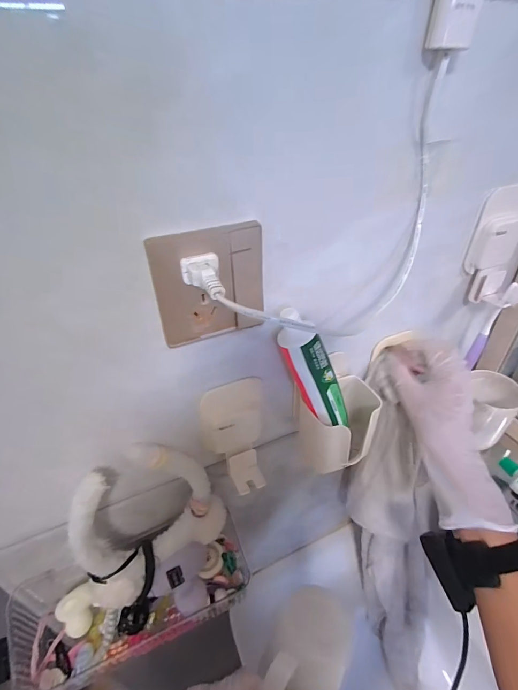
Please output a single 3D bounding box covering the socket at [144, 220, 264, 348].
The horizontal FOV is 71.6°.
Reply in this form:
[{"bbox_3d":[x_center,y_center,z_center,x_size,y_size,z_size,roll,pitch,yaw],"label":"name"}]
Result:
[{"bbox_3d":[-0.036,-0.046,0.277,0.085,0.087,0.009,-15,40,-17],"label":"socket"}]

